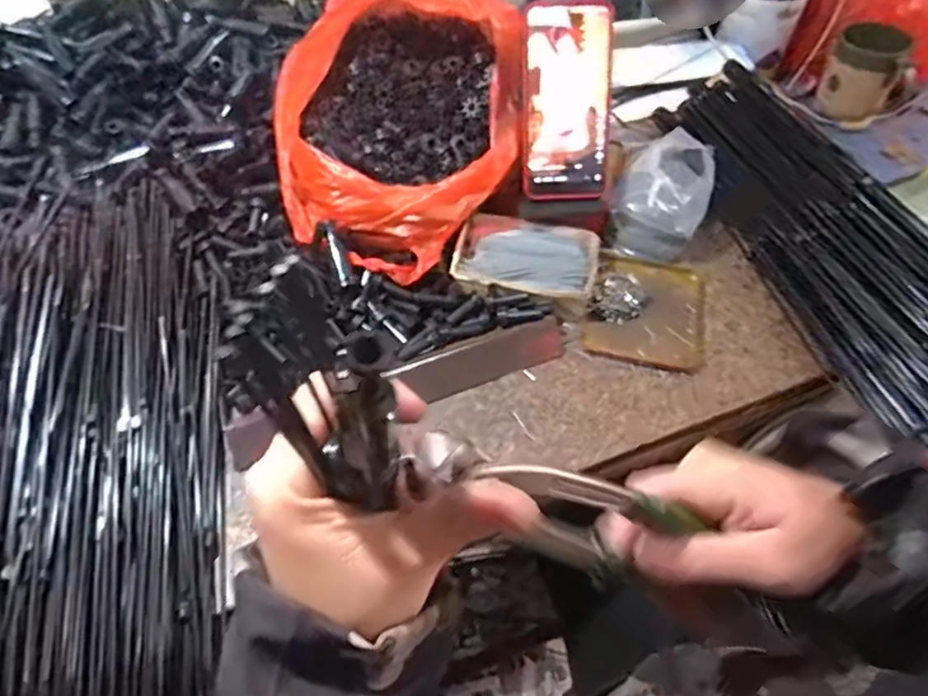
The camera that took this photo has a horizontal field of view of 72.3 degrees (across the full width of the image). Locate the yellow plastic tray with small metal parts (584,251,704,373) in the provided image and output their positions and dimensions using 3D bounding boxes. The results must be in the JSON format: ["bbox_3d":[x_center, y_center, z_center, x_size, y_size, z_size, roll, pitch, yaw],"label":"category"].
[{"bbox_3d":[0.168,-0.039,0.585,0.103,0.016,0.121,13,56,8],"label":"yellow plastic tray with small metal parts"}]

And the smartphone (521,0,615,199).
[{"bbox_3d":[0.092,-0.218,0.567,0.079,0.161,0.012,-3,19,-2],"label":"smartphone"}]

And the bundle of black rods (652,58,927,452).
[{"bbox_3d":[0.370,-0.092,0.594,0.180,0.038,0.535,-16,57,-11],"label":"bundle of black rods"}]

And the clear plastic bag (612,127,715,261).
[{"bbox_3d":[0.201,-0.154,0.623,0.077,0.077,0.126,26,59,17],"label":"clear plastic bag"}]

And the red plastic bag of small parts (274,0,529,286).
[{"bbox_3d":[-0.055,-0.219,0.581,0.207,0.157,0.237,32,61,20],"label":"red plastic bag of small parts"}]

